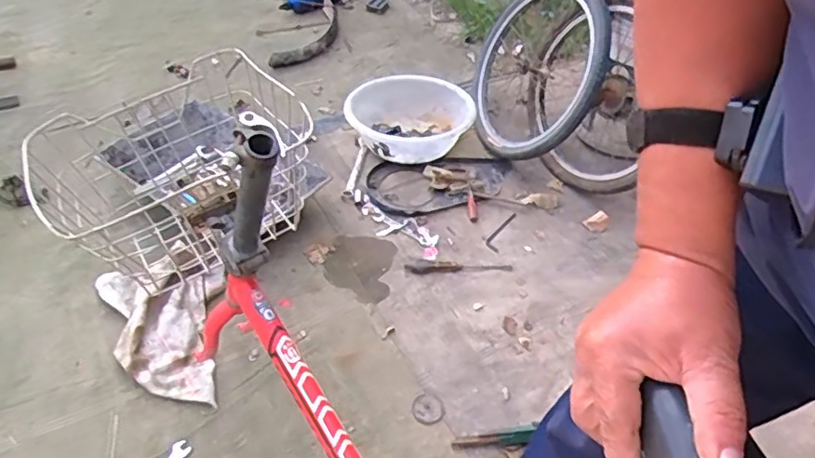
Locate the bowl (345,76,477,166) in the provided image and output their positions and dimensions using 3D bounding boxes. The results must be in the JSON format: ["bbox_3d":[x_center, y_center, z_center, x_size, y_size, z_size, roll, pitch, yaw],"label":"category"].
[{"bbox_3d":[0.007,-0.305,1.662,0.326,0.111,0.328,1,46,-1],"label":"bowl"}]

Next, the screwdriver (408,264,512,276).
[{"bbox_3d":[0.115,0.091,1.363,0.240,0.021,0.025,-3,46,-5],"label":"screwdriver"}]

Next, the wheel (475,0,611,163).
[{"bbox_3d":[0.331,-0.424,1.553,0.076,0.433,0.462,5,72,-36],"label":"wheel"}]

